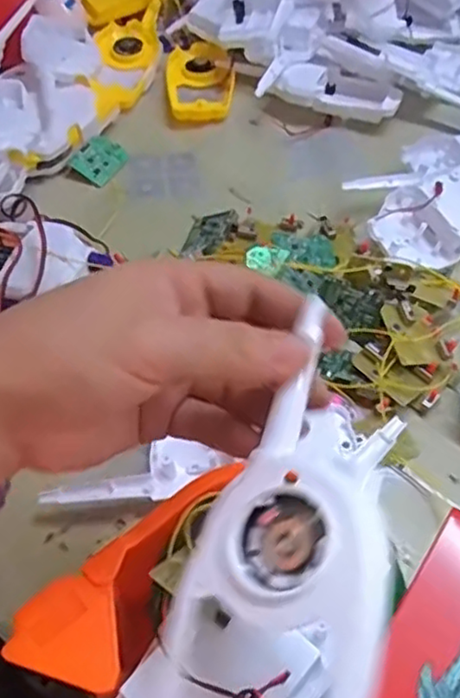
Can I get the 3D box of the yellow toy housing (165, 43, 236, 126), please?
[{"bbox_3d":[-0.025,-0.239,0.591,0.059,0.015,0.112,-6,52,-3],"label":"yellow toy housing"}]

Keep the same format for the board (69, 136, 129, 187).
[{"bbox_3d":[-0.104,-0.152,0.530,0.036,0.007,0.043,35,67,4],"label":"board"}]

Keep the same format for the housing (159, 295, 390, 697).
[{"bbox_3d":[0.016,0.061,0.190,0.055,0.021,0.156,9,65,9],"label":"housing"}]

